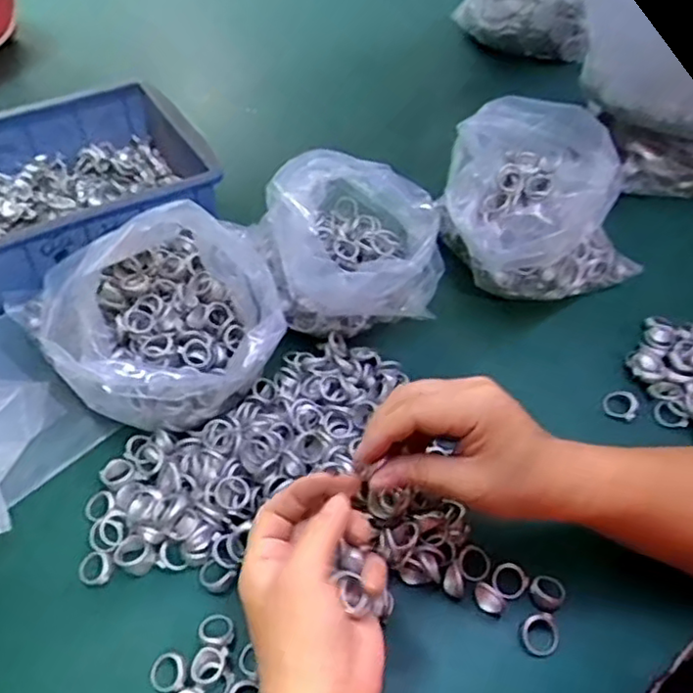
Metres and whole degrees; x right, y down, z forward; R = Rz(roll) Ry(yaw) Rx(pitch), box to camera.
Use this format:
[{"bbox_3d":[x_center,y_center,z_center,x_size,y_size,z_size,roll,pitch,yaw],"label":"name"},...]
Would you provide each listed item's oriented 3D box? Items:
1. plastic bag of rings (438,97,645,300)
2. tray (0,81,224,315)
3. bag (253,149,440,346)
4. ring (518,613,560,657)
[{"bbox_3d":[0.150,-0.113,0.532,0.165,0.115,0.121,-23,55,-19],"label":"plastic bag of rings"},{"bbox_3d":[-0.244,-0.137,0.580,0.232,0.068,0.178,-24,55,-20],"label":"tray"},{"bbox_3d":[0.004,-0.082,0.517,0.137,0.086,0.132,0,51,-2],"label":"bag"},{"bbox_3d":[0.113,0.168,0.387,0.021,0.005,0.023,1,51,-1],"label":"ring"}]

